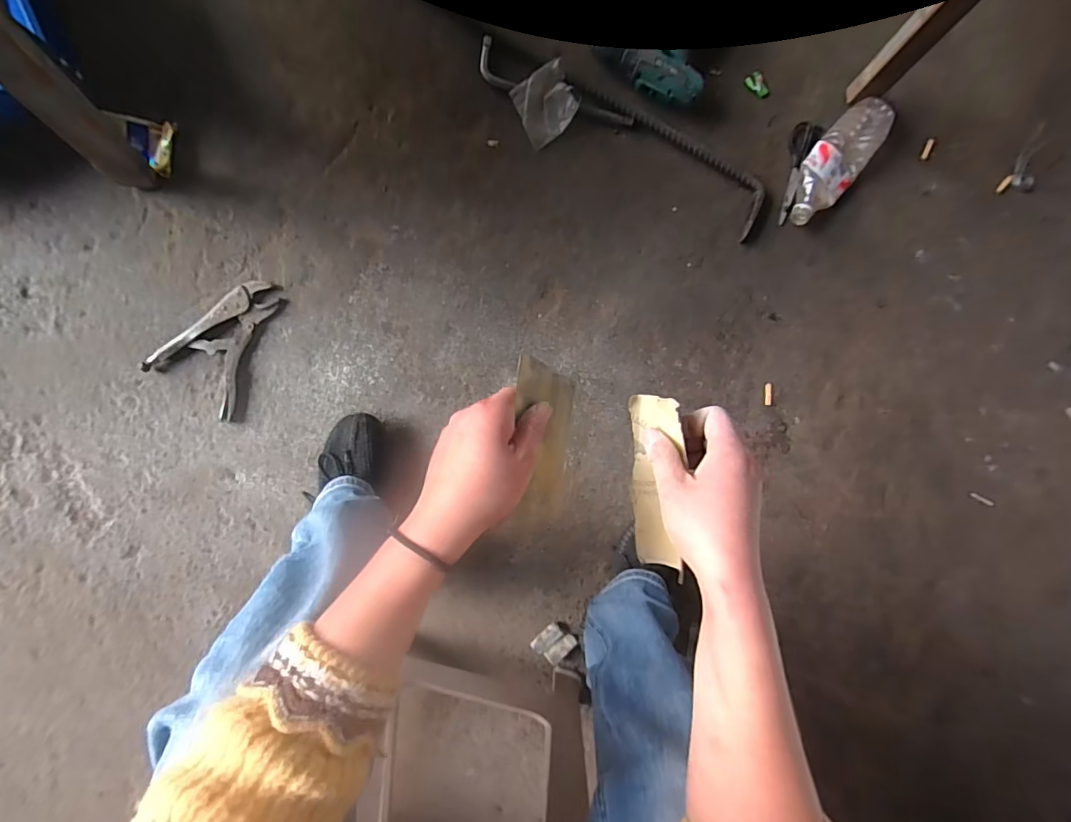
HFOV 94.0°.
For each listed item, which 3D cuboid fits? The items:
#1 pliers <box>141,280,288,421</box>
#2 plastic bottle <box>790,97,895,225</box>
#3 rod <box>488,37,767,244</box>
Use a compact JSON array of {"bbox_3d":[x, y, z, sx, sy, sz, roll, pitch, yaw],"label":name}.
[{"bbox_3d":[-0.477,-0.110,0.743,0.130,0.015,0.209,26,91,-7],"label":"pliers"},{"bbox_3d":[0.466,-0.385,0.777,0.084,0.050,0.199,32,90,-7],"label":"plastic bottle"},{"bbox_3d":[0.140,-0.428,0.764,0.495,0.033,0.085,29,90,-7],"label":"rod"}]

